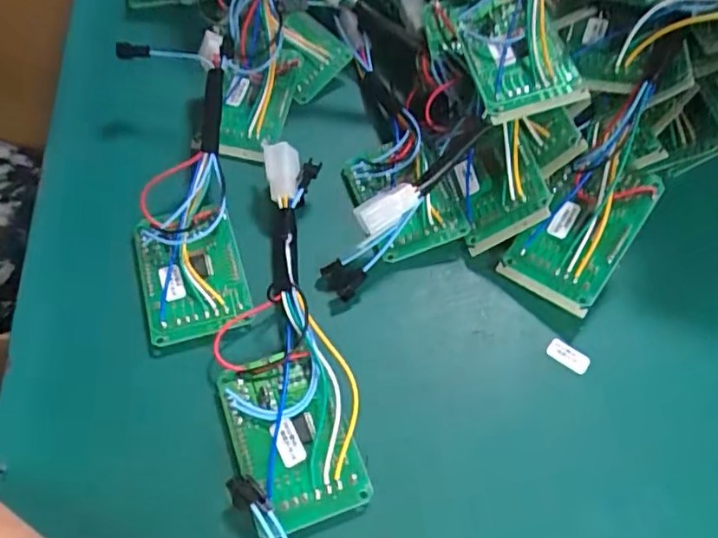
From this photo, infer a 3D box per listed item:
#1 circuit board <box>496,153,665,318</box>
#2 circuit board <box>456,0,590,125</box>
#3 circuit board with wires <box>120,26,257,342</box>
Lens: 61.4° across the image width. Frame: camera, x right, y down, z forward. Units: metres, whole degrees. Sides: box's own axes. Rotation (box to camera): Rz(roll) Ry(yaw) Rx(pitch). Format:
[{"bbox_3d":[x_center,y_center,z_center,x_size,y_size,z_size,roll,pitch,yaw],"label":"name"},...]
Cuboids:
[{"bbox_3d":[0.110,-0.020,0.301,0.047,0.014,0.077,34,91,19],"label":"circuit board"},{"bbox_3d":[0.081,-0.111,0.308,0.049,0.019,0.074,-15,73,7],"label":"circuit board"},{"bbox_3d":[-0.087,-0.047,0.322,0.056,0.018,0.182,-2,69,-4],"label":"circuit board with wires"}]

